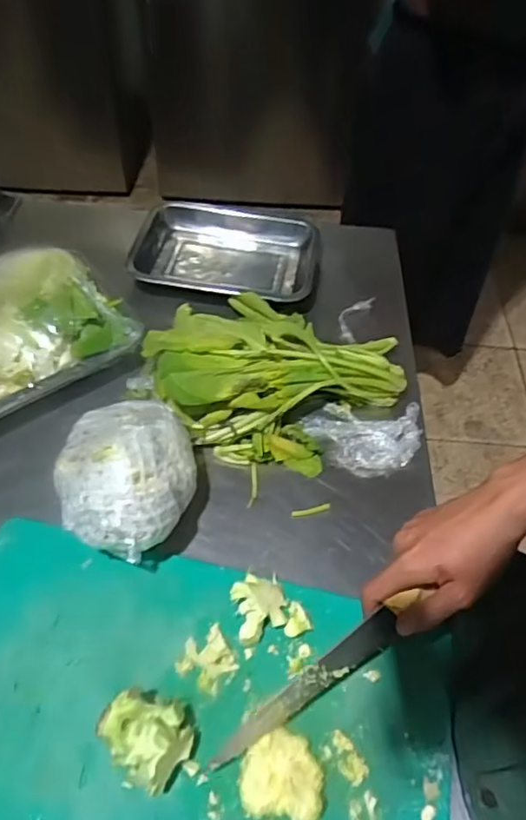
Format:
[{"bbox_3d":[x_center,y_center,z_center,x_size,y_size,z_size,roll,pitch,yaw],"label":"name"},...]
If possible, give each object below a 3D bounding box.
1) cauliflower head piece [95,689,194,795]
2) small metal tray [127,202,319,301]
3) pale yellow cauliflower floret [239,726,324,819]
[{"bbox_3d":[-0.088,0.250,0.442,0.068,0.053,0.055,34,58,20],"label":"cauliflower head piece"},{"bbox_3d":[-0.056,-0.214,0.813,0.258,0.047,0.176,7,53,1],"label":"small metal tray"},{"bbox_3d":[0.015,0.280,0.439,0.061,0.034,0.058,6,53,1],"label":"pale yellow cauliflower floret"}]

